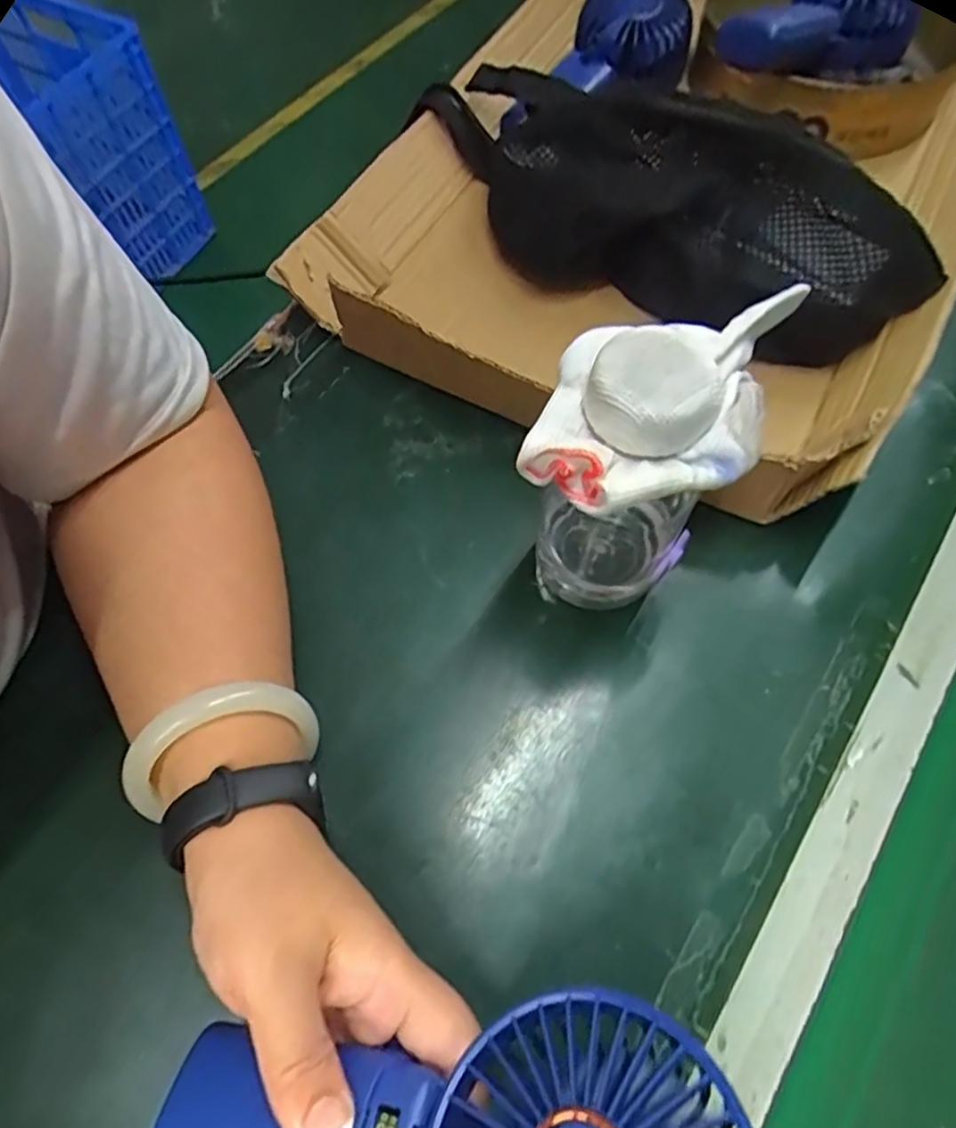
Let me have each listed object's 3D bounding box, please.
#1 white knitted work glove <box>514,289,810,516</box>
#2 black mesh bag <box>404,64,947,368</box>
[{"bbox_3d":[0.067,-0.067,0.241,0.073,0.034,0.110,25,68,10],"label":"white knitted work glove"},{"bbox_3d":[0.102,-0.240,0.414,0.148,0.098,0.321,-42,73,-17],"label":"black mesh bag"}]

